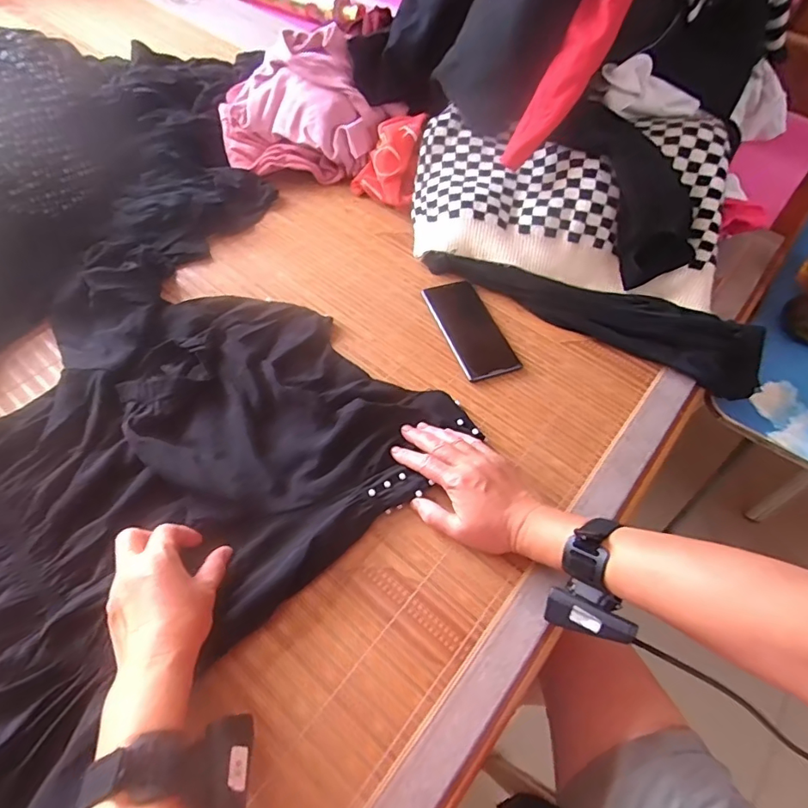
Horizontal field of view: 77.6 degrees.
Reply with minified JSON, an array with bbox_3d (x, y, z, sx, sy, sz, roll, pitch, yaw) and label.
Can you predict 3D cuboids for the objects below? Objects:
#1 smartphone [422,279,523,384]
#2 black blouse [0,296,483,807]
[{"bbox_3d":[0.085,-0.097,0.646,0.073,0.013,0.160,-15,58,-13],"label":"smartphone"},{"bbox_3d":[-0.339,0.103,0.462,0.499,0.034,0.681,33,60,18],"label":"black blouse"}]

